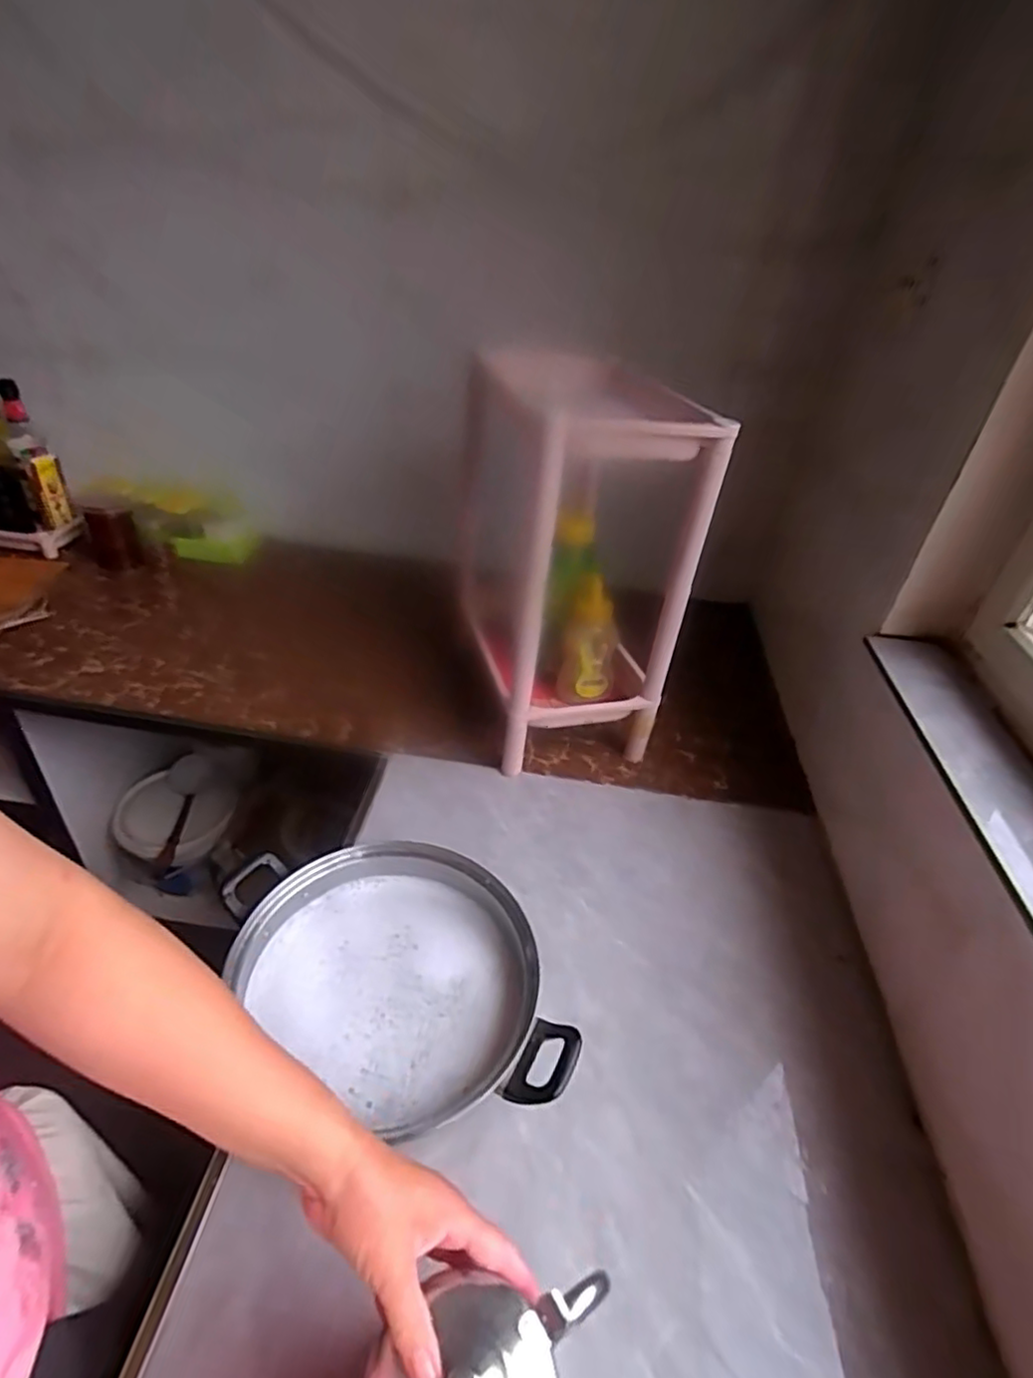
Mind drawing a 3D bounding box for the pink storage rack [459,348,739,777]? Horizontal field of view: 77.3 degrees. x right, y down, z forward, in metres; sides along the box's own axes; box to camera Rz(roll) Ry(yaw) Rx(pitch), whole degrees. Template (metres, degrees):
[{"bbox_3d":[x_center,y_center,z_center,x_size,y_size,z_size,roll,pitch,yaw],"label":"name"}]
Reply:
[{"bbox_3d":[0.066,-0.209,0.944,0.227,0.460,0.453,-2,38,-12],"label":"pink storage rack"}]

